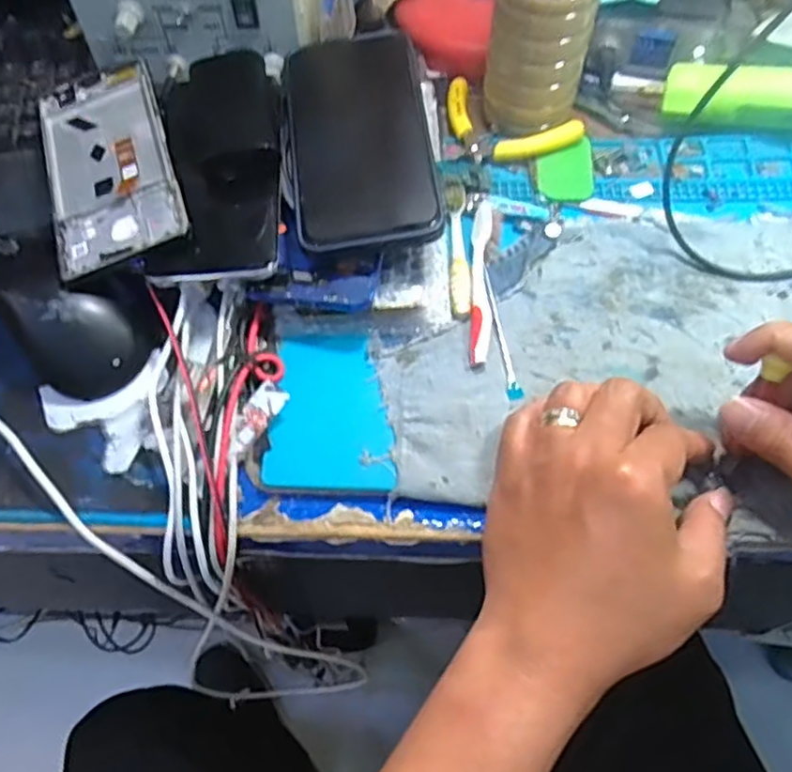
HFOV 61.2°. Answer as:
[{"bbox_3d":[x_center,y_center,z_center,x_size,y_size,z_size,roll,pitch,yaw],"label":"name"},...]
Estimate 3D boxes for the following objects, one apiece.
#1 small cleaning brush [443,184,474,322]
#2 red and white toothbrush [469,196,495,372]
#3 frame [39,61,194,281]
[{"bbox_3d":[0.037,-0.083,0.395,0.013,0.011,0.091,0,62,1],"label":"small cleaning brush"},{"bbox_3d":[0.049,-0.062,0.387,0.012,0.015,0.106,3,62,3],"label":"red and white toothbrush"},{"bbox_3d":[-0.170,-0.133,0.395,0.075,0.004,0.158,-22,62,1],"label":"frame"}]

